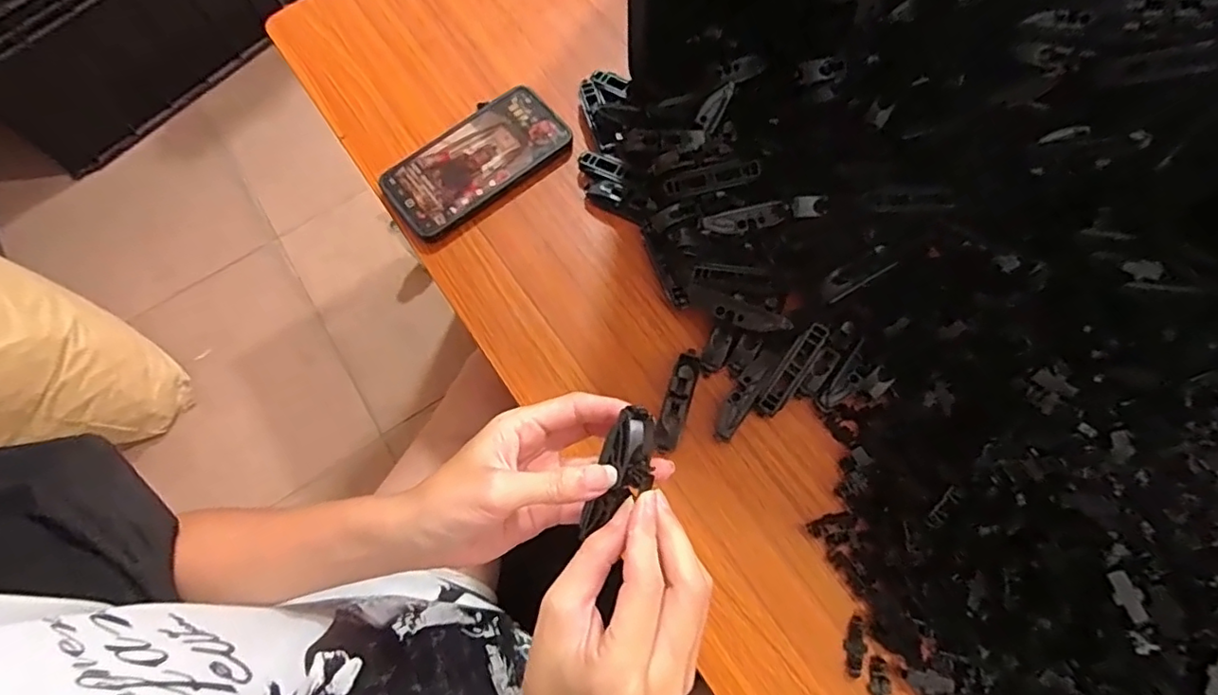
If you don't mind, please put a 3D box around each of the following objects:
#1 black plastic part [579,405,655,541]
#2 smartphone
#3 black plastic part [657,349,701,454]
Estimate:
[{"bbox_3d":[0.005,0.064,0.284,0.025,0.015,0.070,26,99,11],"label":"black plastic part"},{"bbox_3d":[-0.113,-0.161,0.509,0.159,0.015,0.084,-35,72,-10],"label":"smartphone"},{"bbox_3d":[0.051,0.038,0.428,0.017,0.014,0.079,19,72,9],"label":"black plastic part"}]

